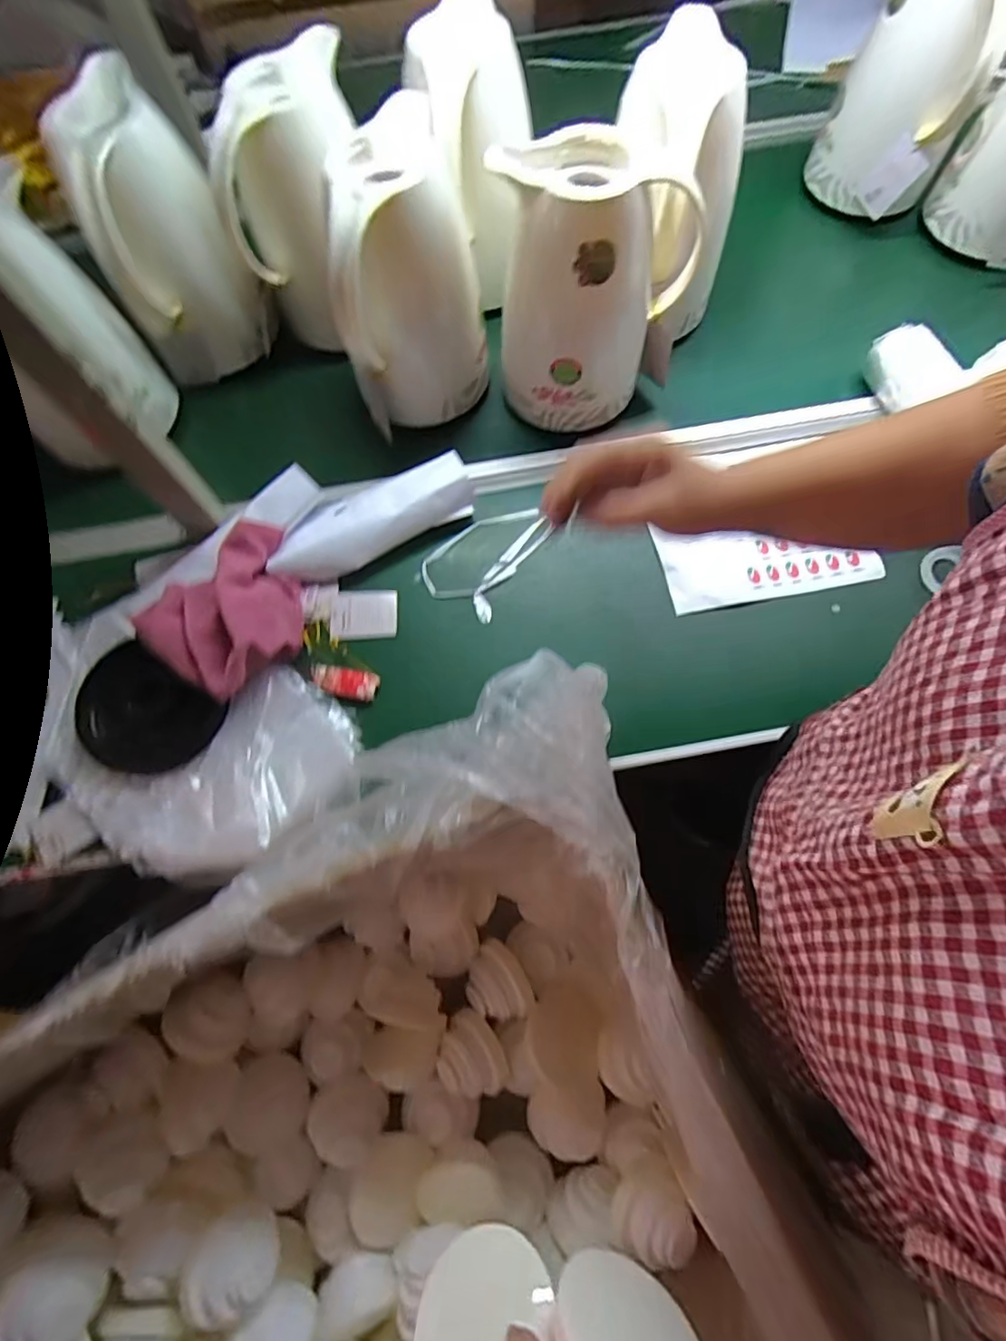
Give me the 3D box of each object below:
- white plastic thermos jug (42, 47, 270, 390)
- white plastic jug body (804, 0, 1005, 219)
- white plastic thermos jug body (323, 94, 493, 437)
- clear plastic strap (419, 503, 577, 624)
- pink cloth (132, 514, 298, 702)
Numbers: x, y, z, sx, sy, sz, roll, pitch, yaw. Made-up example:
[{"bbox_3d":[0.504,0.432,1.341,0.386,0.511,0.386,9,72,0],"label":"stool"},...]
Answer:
[{"bbox_3d":[-0.372,-0.479,0.606,0.139,0.227,0.143,-25,70,-7],"label":"white plastic thermos jug"},{"bbox_3d":[0.504,-0.730,0.667,0.158,0.241,0.149,26,72,11],"label":"white plastic jug body"},{"bbox_3d":[-0.103,-0.393,0.567,0.147,0.231,0.131,-21,70,-6],"label":"white plastic thermos jug body"},{"bbox_3d":[-0.012,-0.132,0.598,0.099,0.025,0.157,40,76,15],"label":"clear plastic strap"},{"bbox_3d":[-0.267,-0.053,0.541,0.168,0.063,0.144,-38,72,-11],"label":"pink cloth"}]

